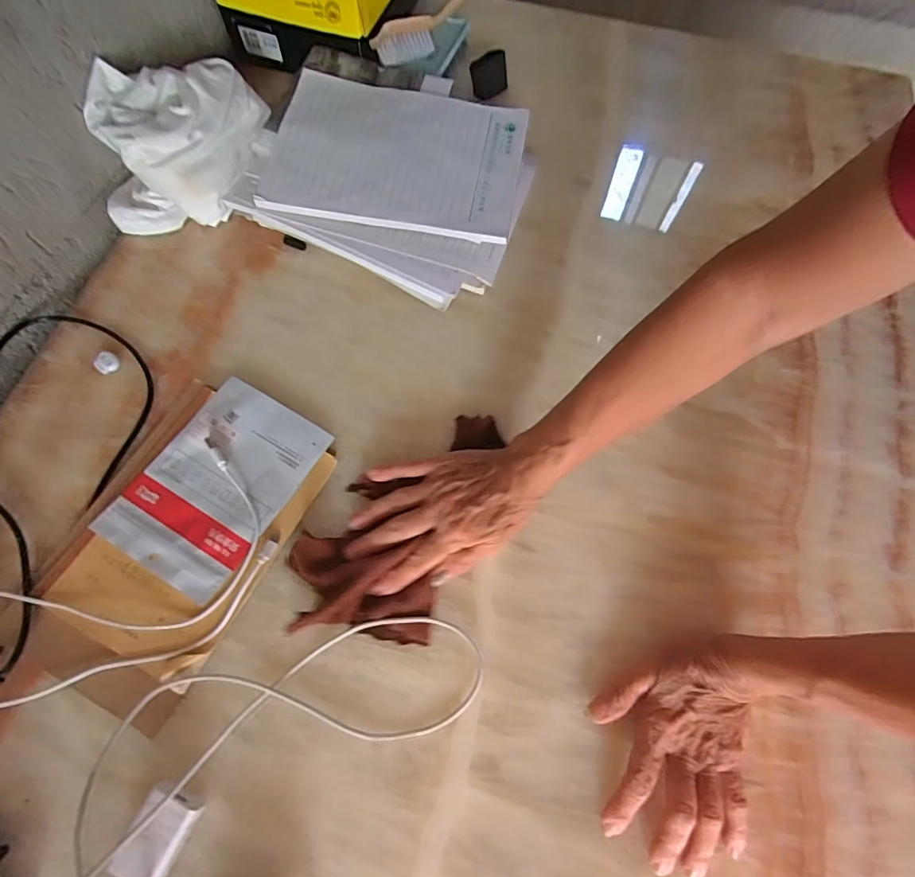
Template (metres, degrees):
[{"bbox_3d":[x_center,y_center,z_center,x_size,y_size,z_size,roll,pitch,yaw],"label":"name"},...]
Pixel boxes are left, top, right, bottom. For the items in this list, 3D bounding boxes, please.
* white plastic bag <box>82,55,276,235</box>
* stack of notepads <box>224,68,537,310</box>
[{"bbox_3d":[-0.289,-0.313,0.511,0.172,0.096,0.139,-9,69,-5],"label":"white plastic bag"},{"bbox_3d":[-0.069,-0.292,0.538,0.288,0.054,0.242,21,69,7],"label":"stack of notepads"}]

